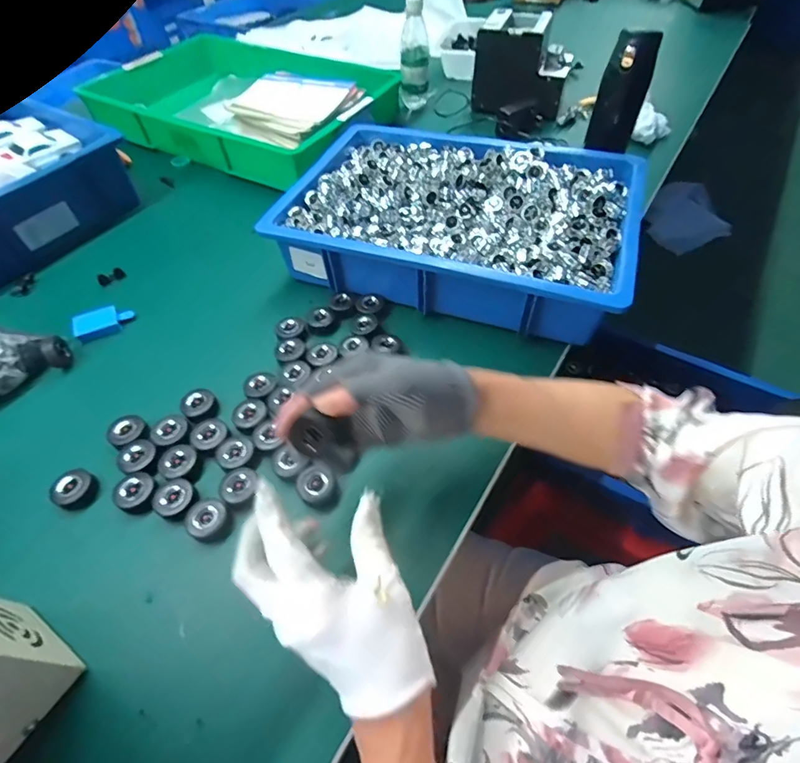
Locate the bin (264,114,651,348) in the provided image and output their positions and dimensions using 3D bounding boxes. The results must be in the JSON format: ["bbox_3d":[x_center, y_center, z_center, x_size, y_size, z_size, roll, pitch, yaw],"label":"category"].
[{"bbox_3d":[0.070,-0.232,0.610,0.457,0.097,0.306,17,56,12],"label":"bin"}]

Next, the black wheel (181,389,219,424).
[{"bbox_3d":[-0.225,0.027,0.489,0.036,0.019,0.033,0,55,0],"label":"black wheel"}]

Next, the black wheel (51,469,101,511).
[{"bbox_3d":[-0.321,0.107,0.433,0.035,0.021,0.037,0,55,0],"label":"black wheel"}]

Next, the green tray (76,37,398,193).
[{"bbox_3d":[-0.299,-0.579,0.887,0.536,0.100,0.393,22,58,16],"label":"green tray"}]

